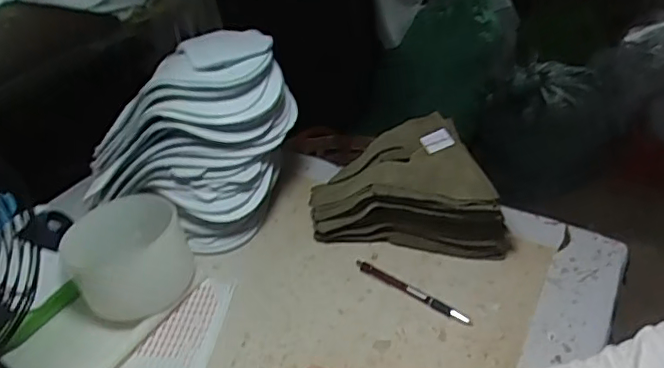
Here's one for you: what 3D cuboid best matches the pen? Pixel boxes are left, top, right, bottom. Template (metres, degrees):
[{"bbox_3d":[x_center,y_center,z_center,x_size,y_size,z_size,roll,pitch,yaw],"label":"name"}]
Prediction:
[{"bbox_3d":[0.086,0.118,0.618,0.145,0.007,0.017,25,47,34],"label":"pen"}]

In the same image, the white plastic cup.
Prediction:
[{"bbox_3d":[-0.226,0.080,0.633,0.117,0.093,0.127,-4,37,3],"label":"white plastic cup"}]

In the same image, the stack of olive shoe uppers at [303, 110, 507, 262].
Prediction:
[{"bbox_3d":[0.093,0.004,0.670,0.234,0.122,0.130,10,40,20],"label":"stack of olive shoe uppers"}]

